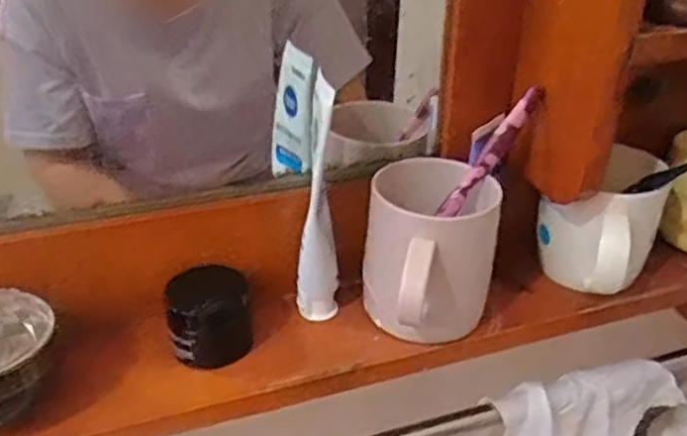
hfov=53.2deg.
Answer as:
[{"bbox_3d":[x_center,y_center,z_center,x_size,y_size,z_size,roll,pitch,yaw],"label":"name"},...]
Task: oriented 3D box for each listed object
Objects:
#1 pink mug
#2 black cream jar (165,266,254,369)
[{"bbox_3d":[0.057,0.030,0.455,0.079,0.094,0.113,4,31,6],"label":"pink mug"},{"bbox_3d":[-0.088,0.062,0.458,0.053,0.056,0.047,-6,31,-11],"label":"black cream jar"}]

